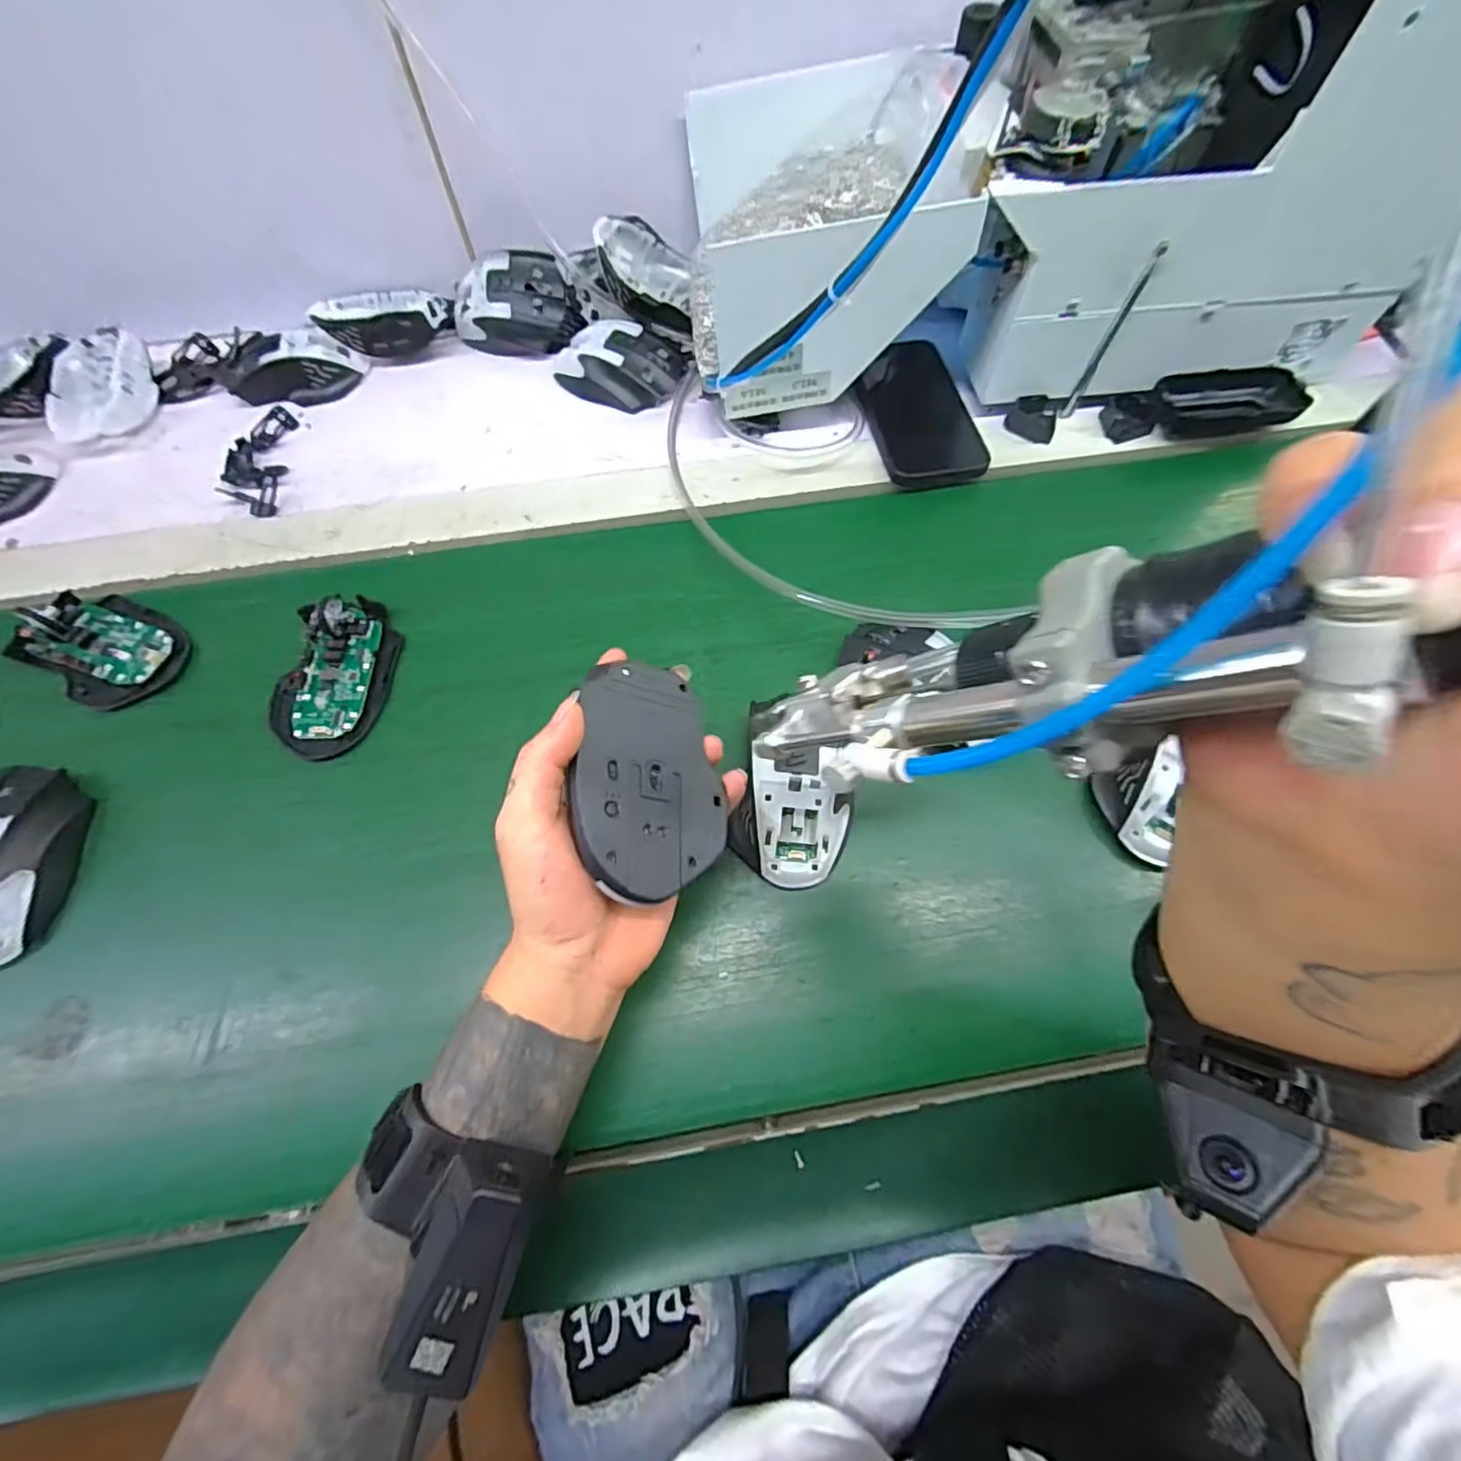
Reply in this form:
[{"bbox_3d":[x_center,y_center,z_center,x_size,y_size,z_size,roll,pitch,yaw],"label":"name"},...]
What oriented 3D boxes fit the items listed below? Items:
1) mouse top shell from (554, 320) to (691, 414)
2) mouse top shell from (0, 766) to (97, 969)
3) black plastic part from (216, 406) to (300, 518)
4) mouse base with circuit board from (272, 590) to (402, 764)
[{"bbox_3d":[-0.093,-0.313,0.524,0.100,0.033,0.067,21,67,9],"label":"mouse top shell"},{"bbox_3d":[-0.422,0.074,0.351,0.065,0.036,0.114,-8,66,-4],"label":"mouse top shell"},{"bbox_3d":[-0.382,-0.217,0.496,0.042,0.011,0.107,-6,66,-3],"label":"black plastic part"},{"bbox_3d":[-0.266,-0.041,0.408,0.069,0.026,0.115,7,66,3],"label":"mouse base with circuit board"}]

